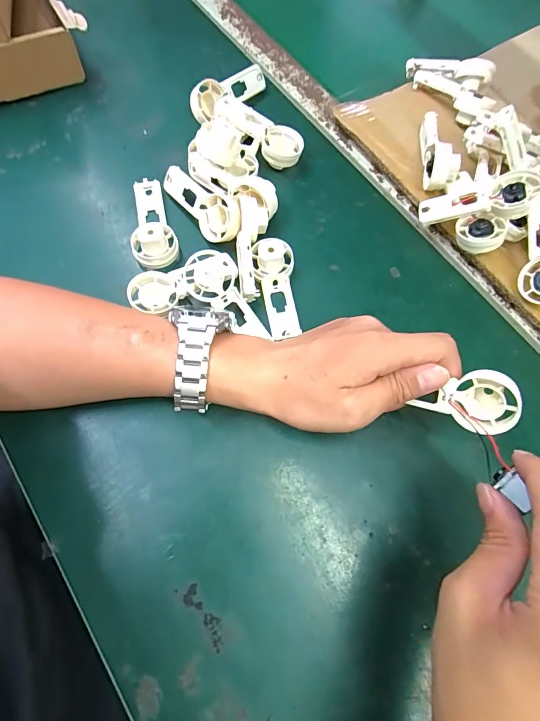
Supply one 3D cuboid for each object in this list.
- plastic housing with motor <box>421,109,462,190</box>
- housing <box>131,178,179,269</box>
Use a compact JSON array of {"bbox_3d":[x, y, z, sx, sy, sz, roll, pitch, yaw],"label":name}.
[{"bbox_3d":[0.161,-0.201,0.377,0.026,0.038,0.087,5,68,-1],"label":"plastic housing with motor"},{"bbox_3d":[-0.107,-0.128,0.359,0.038,0.024,0.094,-9,69,-7],"label":"housing"}]

